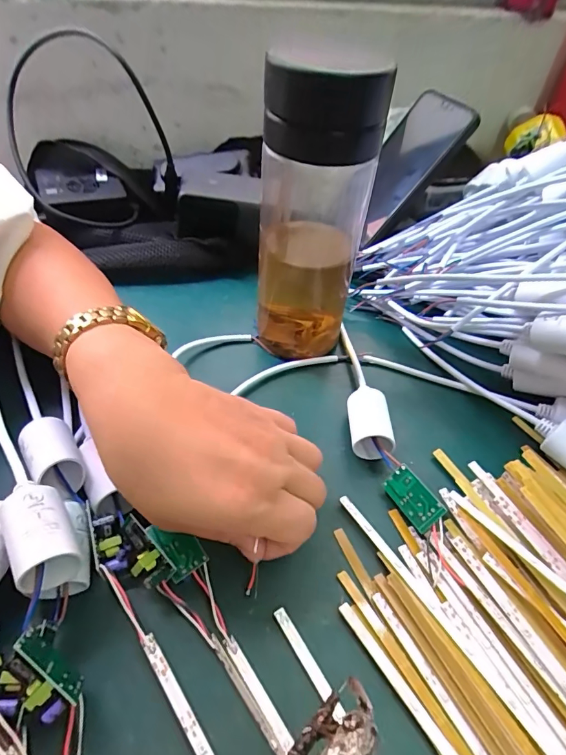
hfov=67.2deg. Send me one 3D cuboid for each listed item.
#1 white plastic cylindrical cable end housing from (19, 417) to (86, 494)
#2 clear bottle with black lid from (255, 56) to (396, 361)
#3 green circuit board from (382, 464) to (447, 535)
[{"bbox_3d":[-0.134,0.044,0.249,0.025,0.023,0.047,-28,56,-27],"label":"white plastic cylindrical cable end housing"},{"bbox_3d":[0.020,-0.101,0.302,0.070,0.202,0.085,10,47,6],"label":"clear bottle with black lid"},{"bbox_3d":[0.080,0.074,0.263,0.021,0.004,0.038,-49,51,9],"label":"green circuit board"}]

